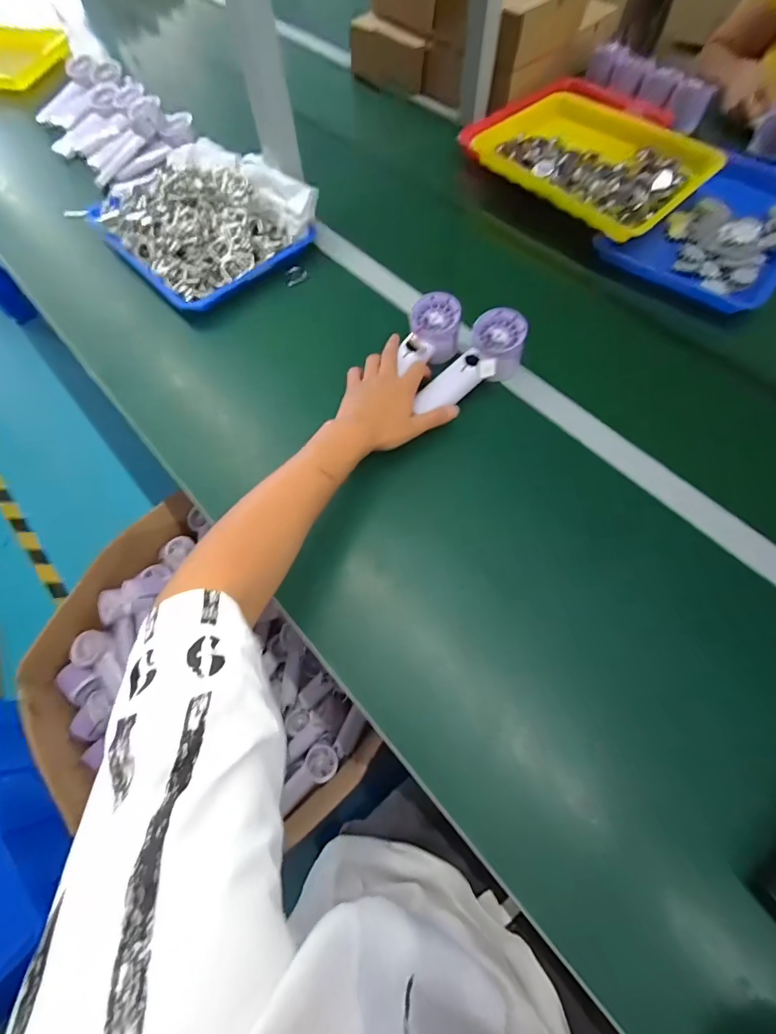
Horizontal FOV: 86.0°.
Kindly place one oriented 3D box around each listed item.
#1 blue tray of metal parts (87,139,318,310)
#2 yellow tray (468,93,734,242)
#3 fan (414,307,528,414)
[{"bbox_3d":[-0.296,-0.465,0.643,0.299,0.065,0.247,40,73,18],"label":"blue tray of metal parts"},{"bbox_3d":[0.309,-0.584,0.670,0.199,0.053,0.343,-40,70,-15],"label":"yellow tray"},{"bbox_3d":[0.107,-0.192,0.535,0.162,0.050,0.070,-40,69,6],"label":"fan"}]

